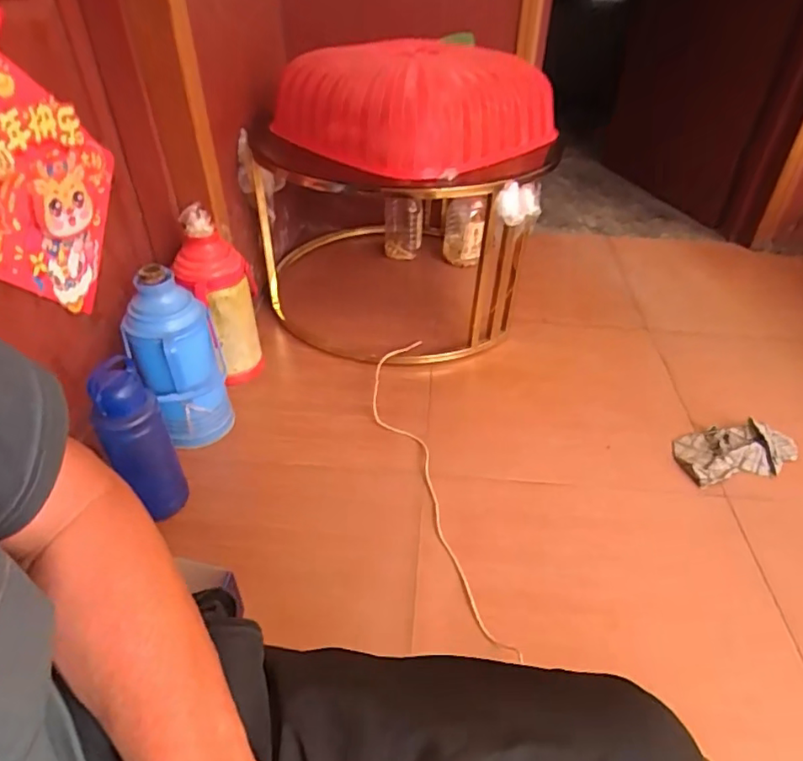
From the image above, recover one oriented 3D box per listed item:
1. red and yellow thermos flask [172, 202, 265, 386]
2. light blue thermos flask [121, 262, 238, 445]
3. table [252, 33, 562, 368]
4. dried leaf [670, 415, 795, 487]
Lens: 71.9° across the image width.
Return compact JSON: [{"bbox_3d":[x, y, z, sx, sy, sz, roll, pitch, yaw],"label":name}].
[{"bbox_3d":[-0.395,-0.147,1.206,0.115,0.415,0.156,15,41,17],"label":"red and yellow thermos flask"},{"bbox_3d":[-0.422,-0.017,1.066,0.154,0.379,0.118,-16,42,-19],"label":"light blue thermos flask"},{"bbox_3d":[0.034,-0.498,1.505,0.683,0.659,0.804,10,40,12],"label":"table"},{"bbox_3d":[0.700,0.143,1.149,0.262,0.023,0.132,-8,40,-9],"label":"dried leaf"}]

